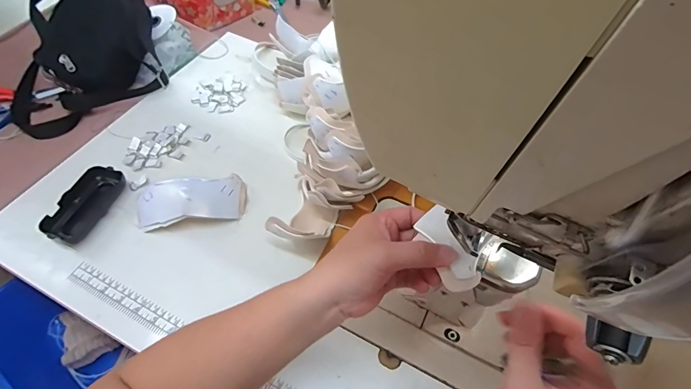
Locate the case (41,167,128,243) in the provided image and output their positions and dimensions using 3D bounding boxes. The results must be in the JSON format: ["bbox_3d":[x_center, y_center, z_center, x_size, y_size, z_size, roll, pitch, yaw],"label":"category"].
[{"bbox_3d":[-0.345,0.013,0.495,0.046,0.028,0.108,17,56,7],"label":"case"}]

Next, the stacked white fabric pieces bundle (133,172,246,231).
[{"bbox_3d":[-0.204,0.010,0.496,0.138,0.049,0.059,-15,58,-14],"label":"stacked white fabric pieces bundle"}]

